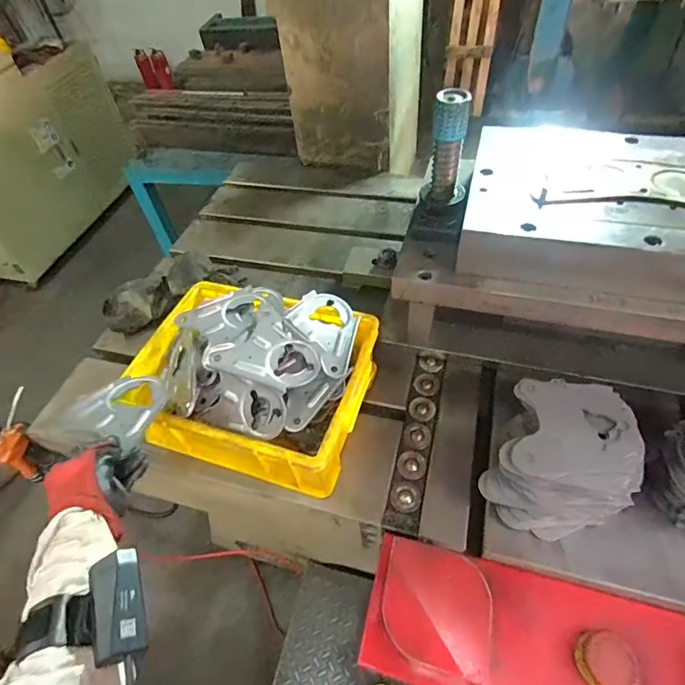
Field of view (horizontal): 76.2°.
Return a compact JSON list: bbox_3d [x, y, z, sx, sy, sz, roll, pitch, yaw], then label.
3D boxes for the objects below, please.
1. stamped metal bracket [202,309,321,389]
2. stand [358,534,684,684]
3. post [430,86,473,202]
[{"bbox_3d":[-0.103,0.022,0.598,0.131,0.025,0.119,31,60,27],"label":"stamped metal bracket"},{"bbox_3d":[0.301,0.347,0.482,0.523,0.109,0.153,8,52,13],"label":"stand"},{"bbox_3d":[0.156,-0.286,0.644,0.049,0.145,0.039,13,53,16],"label":"post"}]

